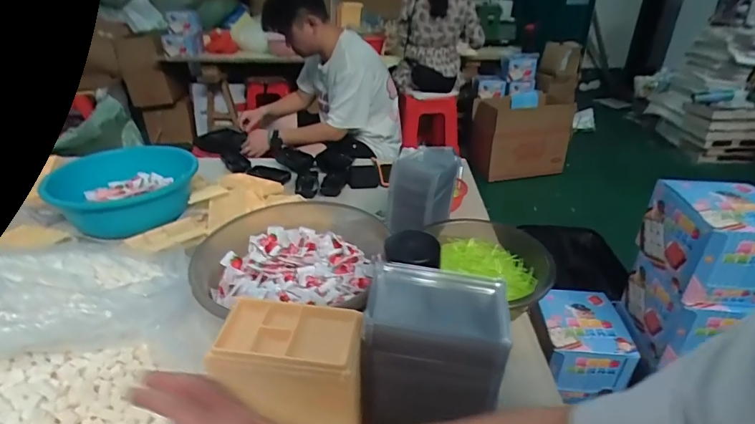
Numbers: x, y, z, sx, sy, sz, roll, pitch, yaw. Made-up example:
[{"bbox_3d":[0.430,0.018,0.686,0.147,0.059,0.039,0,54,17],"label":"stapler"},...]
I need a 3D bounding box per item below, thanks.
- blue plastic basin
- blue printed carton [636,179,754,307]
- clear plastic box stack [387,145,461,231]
[{"bbox_3d":[-0.515,-0.049,0.910,0.239,0.098,0.239,0,30,0],"label":"blue plastic basin"},{"bbox_3d":[0.541,0.042,0.680,0.157,0.126,0.175,3,30,5],"label":"blue printed carton"},{"bbox_3d":[0.080,-0.048,0.756,0.092,0.112,0.160,14,33,22],"label":"clear plastic box stack"}]

